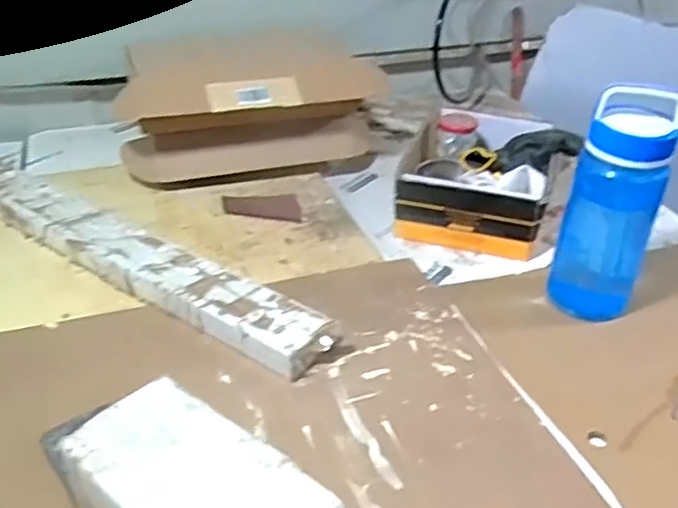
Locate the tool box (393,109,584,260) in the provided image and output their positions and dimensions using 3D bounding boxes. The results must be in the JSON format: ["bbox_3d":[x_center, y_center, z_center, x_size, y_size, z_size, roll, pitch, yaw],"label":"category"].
[{"bbox_3d":[0.229,-0.132,1.092,0.241,0.098,0.326,10,35,13],"label":"tool box"}]

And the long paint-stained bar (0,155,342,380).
[{"bbox_3d":[-0.290,-0.005,0.903,0.676,0.042,0.093,23,40,29],"label":"long paint-stained bar"}]

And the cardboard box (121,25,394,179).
[{"bbox_3d":[-0.155,-0.236,1.153,0.401,0.186,0.233,-6,34,-10],"label":"cardboard box"}]

